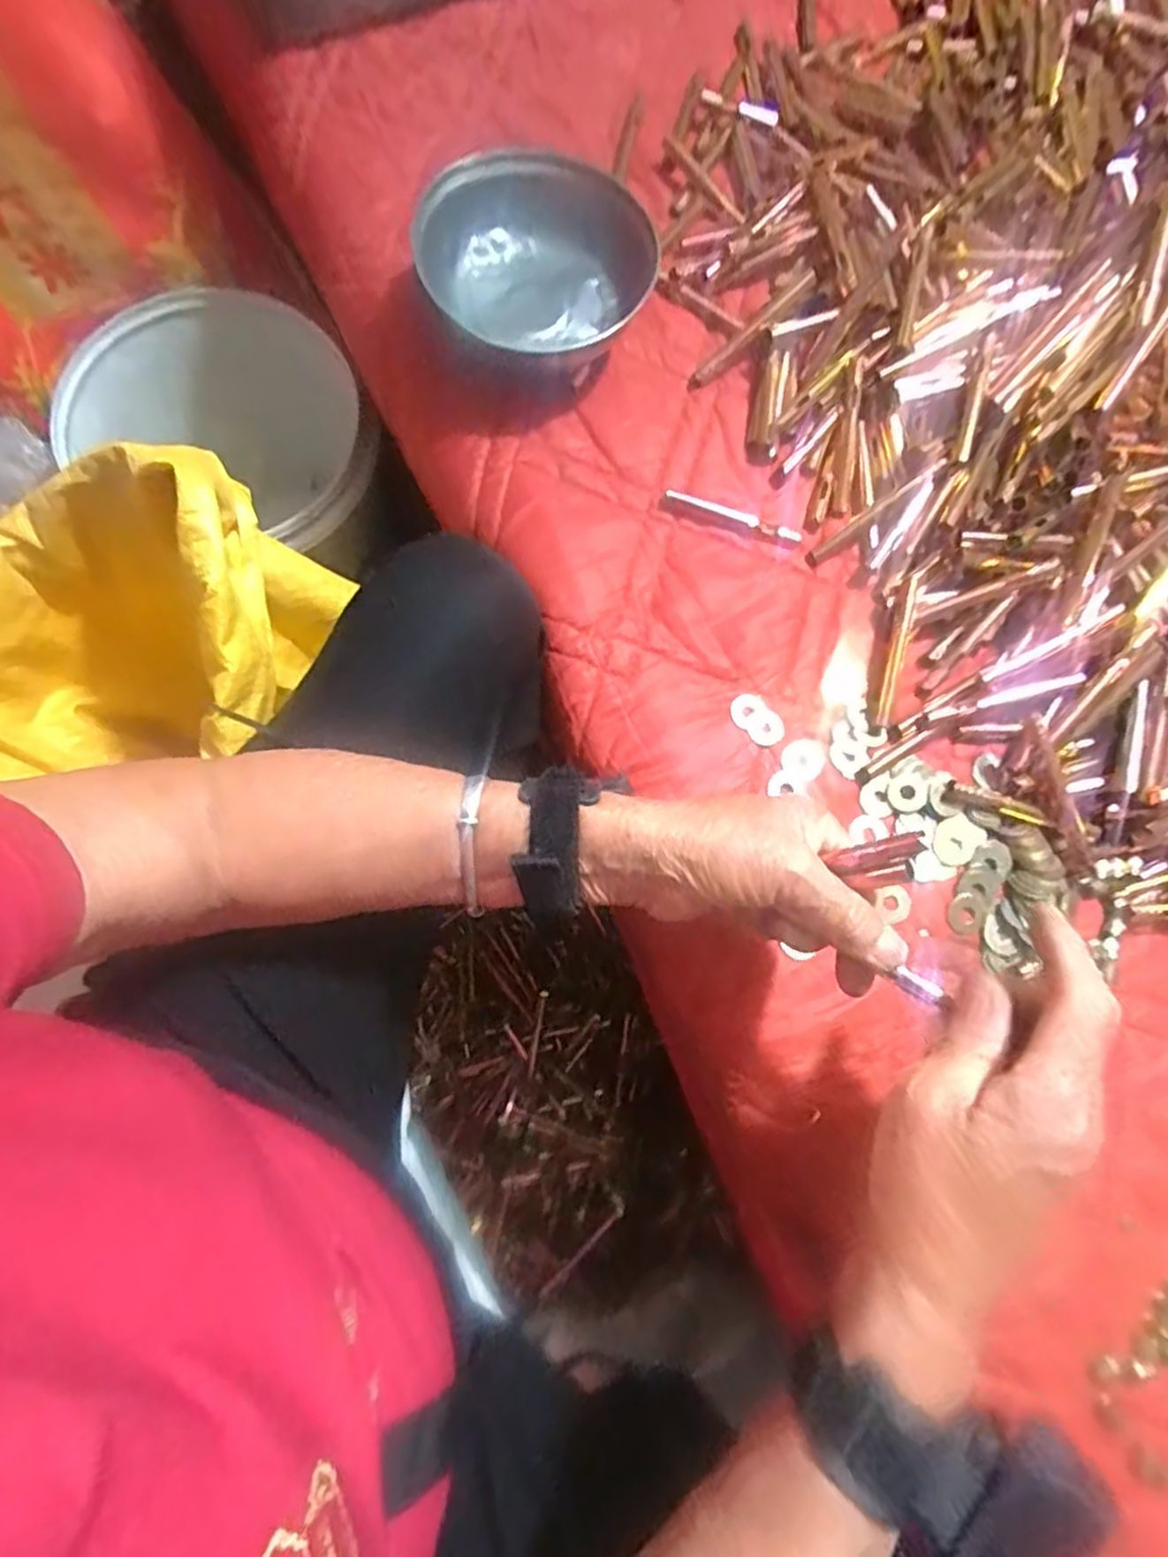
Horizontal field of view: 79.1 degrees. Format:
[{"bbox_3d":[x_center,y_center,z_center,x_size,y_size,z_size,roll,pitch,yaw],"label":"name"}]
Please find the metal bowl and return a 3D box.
[{"bbox_3d":[-0.026,-0.322,0.440,0.137,0.056,0.149,1,77,-4],"label":"metal bowl"}]

